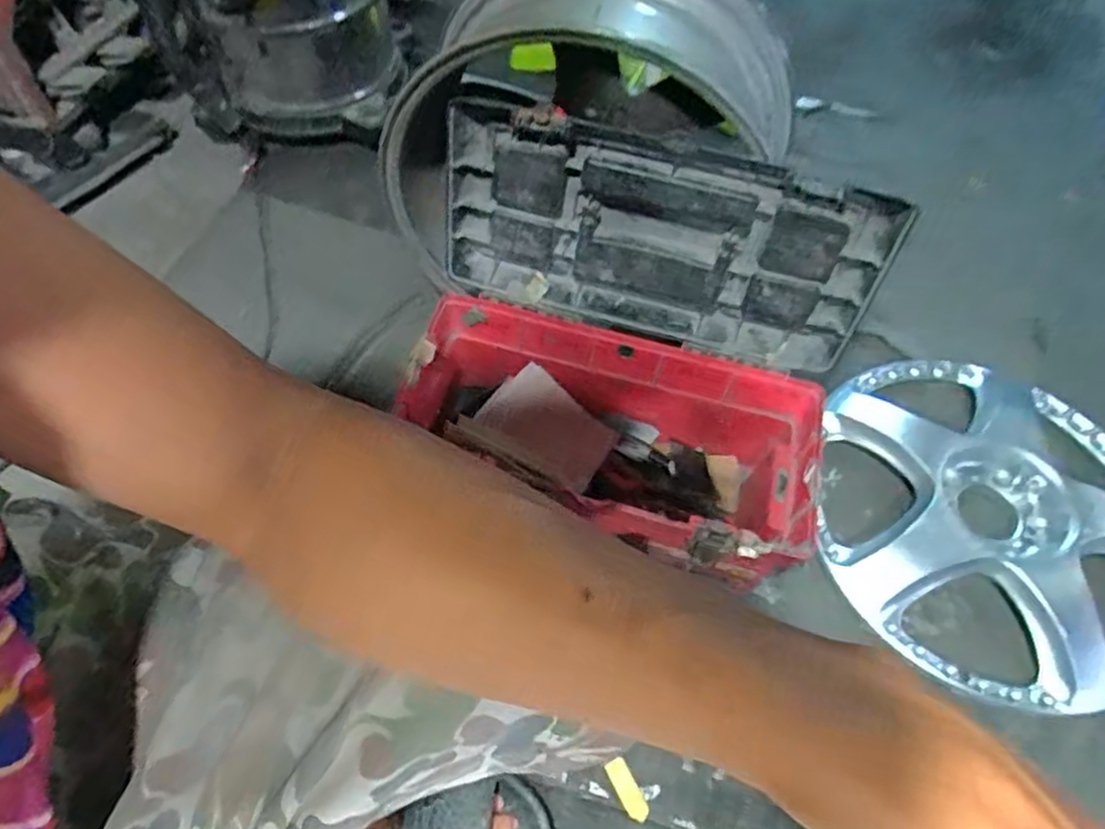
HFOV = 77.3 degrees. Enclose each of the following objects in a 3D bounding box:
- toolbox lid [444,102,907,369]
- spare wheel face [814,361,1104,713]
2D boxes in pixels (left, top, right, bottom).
[{"bbox_3d":[0.100,-0.169,0.695,0.433,0.197,0.056,16,58,6],"label":"toolbox lid"},{"bbox_3d":[0.527,0.116,0.806,0.410,0.072,0.414,2,57,-3],"label":"spare wheel face"}]

